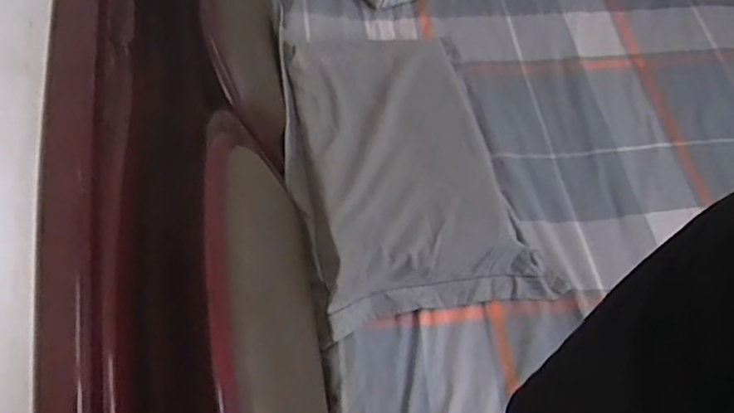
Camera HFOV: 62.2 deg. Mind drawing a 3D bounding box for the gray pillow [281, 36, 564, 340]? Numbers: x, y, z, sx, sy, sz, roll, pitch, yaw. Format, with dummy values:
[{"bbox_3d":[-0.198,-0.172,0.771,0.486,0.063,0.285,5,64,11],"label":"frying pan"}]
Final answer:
[{"bbox_3d":[0.067,-0.108,1.250,0.452,0.115,0.672,-11,60,-10],"label":"gray pillow"}]

